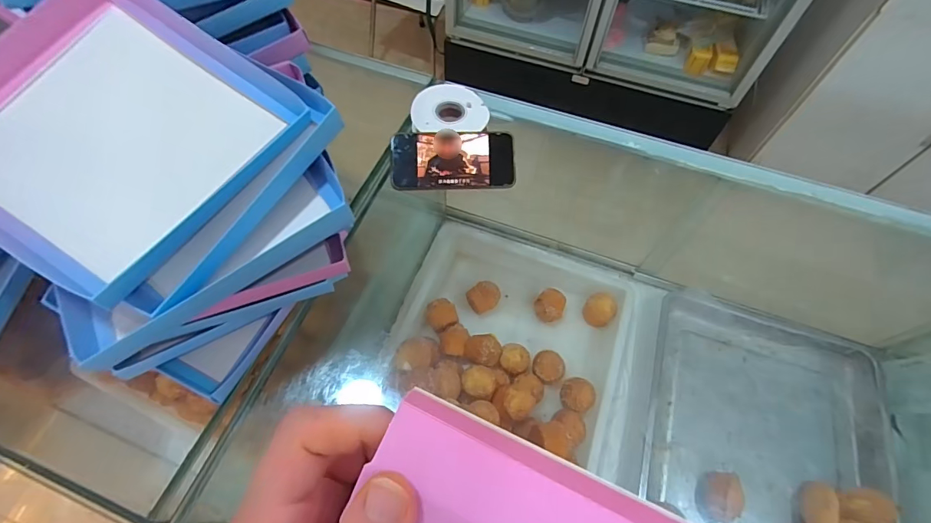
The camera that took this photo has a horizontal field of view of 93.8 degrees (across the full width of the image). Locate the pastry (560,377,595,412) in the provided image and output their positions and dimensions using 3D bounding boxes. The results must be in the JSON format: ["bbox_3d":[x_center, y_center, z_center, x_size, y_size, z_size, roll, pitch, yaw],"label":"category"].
[{"bbox_3d":[0.192,0.232,0.755,0.059,0.053,0.055,1,62,-1],"label":"pastry"}]

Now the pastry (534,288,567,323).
[{"bbox_3d":[0.161,0.085,0.832,0.055,0.044,0.052,1,62,-1],"label":"pastry"}]

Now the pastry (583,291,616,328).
[{"bbox_3d":[0.254,0.093,0.829,0.054,0.048,0.052,1,62,-1],"label":"pastry"}]

